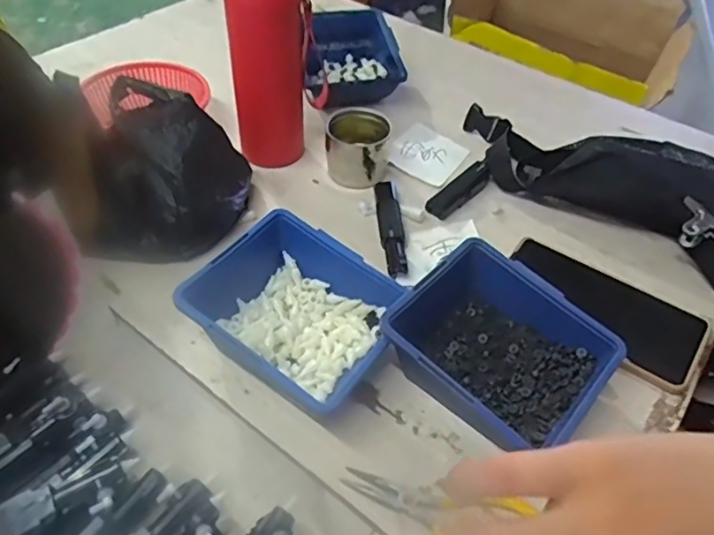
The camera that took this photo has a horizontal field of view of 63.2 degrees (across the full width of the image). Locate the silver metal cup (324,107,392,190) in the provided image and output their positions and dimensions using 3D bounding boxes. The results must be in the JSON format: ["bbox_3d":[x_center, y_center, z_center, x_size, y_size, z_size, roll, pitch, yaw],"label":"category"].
[{"bbox_3d":[-0.001,-0.125,0.596,0.065,0.059,0.064,2,48,-2],"label":"silver metal cup"}]

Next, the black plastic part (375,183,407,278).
[{"bbox_3d":[0.031,-0.039,0.546,0.022,0.014,0.122,0,48,-3],"label":"black plastic part"}]

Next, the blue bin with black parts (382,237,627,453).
[{"bbox_3d":[0.102,0.061,0.421,0.142,0.060,0.127,35,55,25],"label":"blue bin with black parts"}]

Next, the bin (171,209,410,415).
[{"bbox_3d":[-0.044,0.033,0.435,0.133,0.060,0.124,31,54,23],"label":"bin"}]

